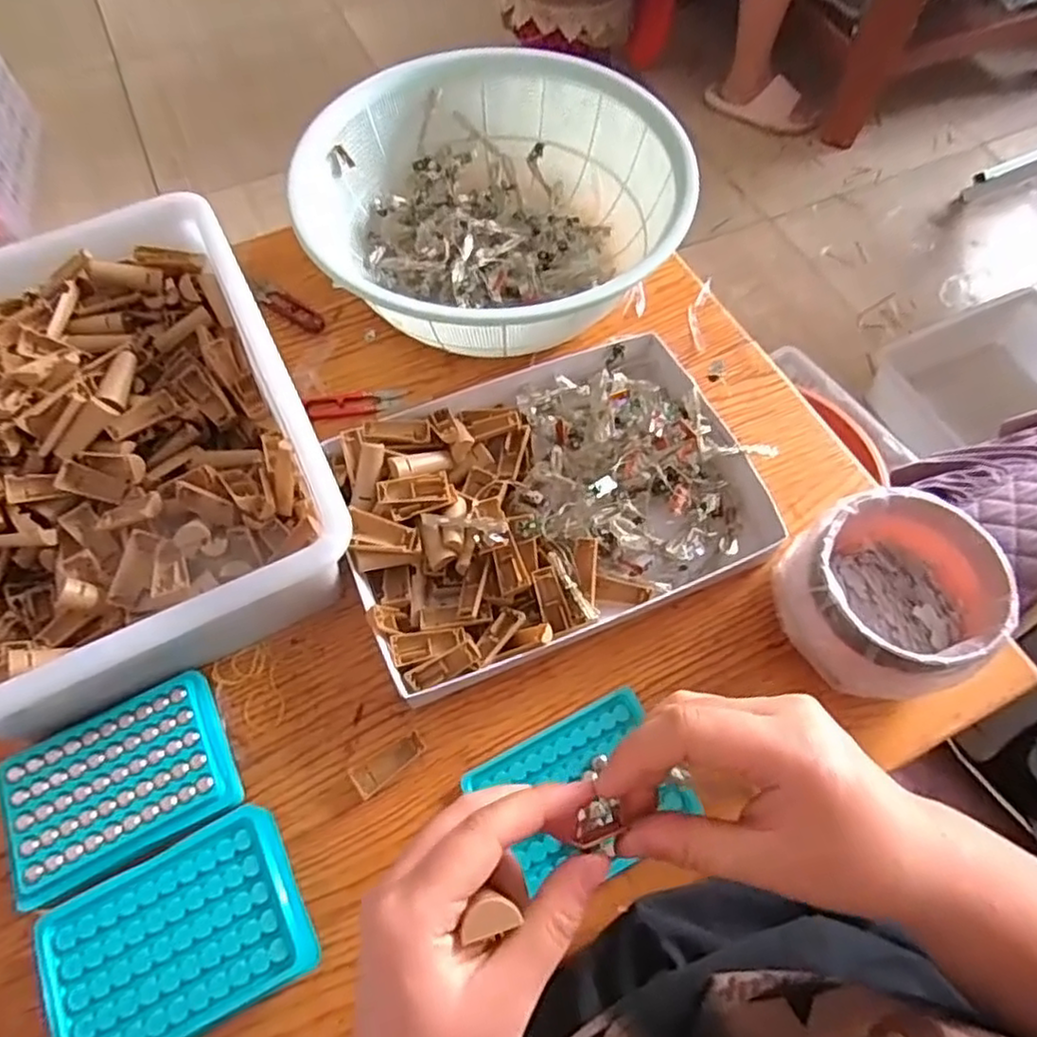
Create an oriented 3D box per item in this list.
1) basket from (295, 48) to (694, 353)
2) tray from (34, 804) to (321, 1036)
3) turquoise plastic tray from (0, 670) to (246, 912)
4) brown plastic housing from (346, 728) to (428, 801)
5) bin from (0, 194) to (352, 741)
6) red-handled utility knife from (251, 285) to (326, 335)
[{"bbox_3d":[-0.026,-0.279,0.600,0.314,0.106,0.307,0,63,0],"label":"basket"},{"bbox_3d":[-0.194,0.245,0.388,0.133,0.037,0.097,-25,66,-12],"label":"tray"},{"bbox_3d":[-0.254,0.171,0.429,0.127,0.034,0.097,-25,66,-12],"label":"turquoise plastic tray"},{"bbox_3d":[-0.086,0.162,0.443,0.050,0.010,0.021,-32,67,-16],"label":"brown plastic housing"},{"bbox_3d":[-0.303,-0.053,0.477,0.281,0.089,0.359,-25,66,-12],"label":"bin"},{"bbox_3d":[-0.217,-0.201,0.630,0.085,0.010,0.022,30,67,14],"label":"red-handled utility knife"}]

